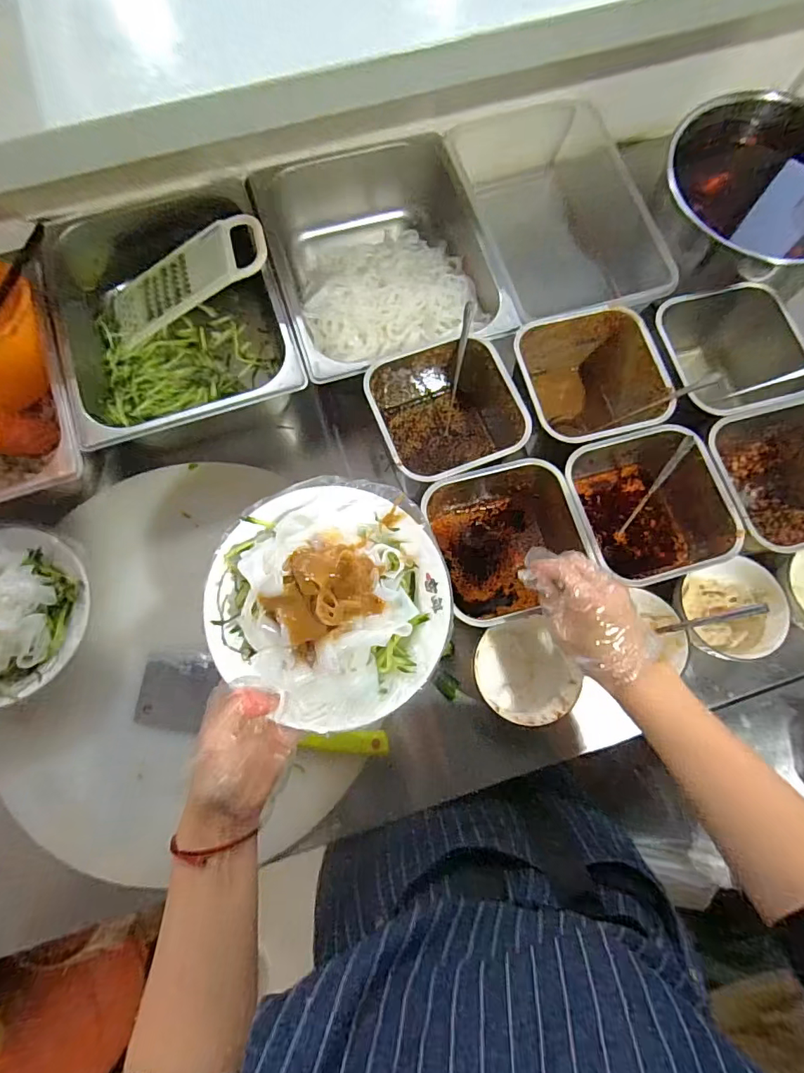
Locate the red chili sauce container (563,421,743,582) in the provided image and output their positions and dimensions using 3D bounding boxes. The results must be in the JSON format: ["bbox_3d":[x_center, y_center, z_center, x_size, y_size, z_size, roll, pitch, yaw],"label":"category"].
[{"bbox_3d":[0.262,-0.031,0.565,0.159,0.097,0.163,-14,75,-4],"label":"red chili sauce container"}]

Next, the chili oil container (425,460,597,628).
[{"bbox_3d":[0.113,0.002,0.562,0.142,0.104,0.176,-18,75,-5],"label":"chili oil container"}]

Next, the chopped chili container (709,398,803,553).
[{"bbox_3d":[0.424,-0.058,0.584,0.162,0.112,0.168,-15,75,-5],"label":"chopped chili container"}]

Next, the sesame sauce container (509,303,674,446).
[{"bbox_3d":[0.218,-0.175,0.612,0.156,0.123,0.161,-17,75,-5],"label":"sesame sauce container"}]

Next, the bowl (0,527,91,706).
[{"bbox_3d":[-0.431,0.086,0.521,0.180,0.088,0.172,0,74,0],"label":"bowl"}]

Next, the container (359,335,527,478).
[{"bbox_3d":[0.050,-0.133,0.589,0.153,0.102,0.154,-20,75,-6],"label":"container"}]

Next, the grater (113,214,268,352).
[{"bbox_3d":[-0.278,-0.329,0.638,0.233,0.028,0.098,-20,74,19],"label":"grater"}]

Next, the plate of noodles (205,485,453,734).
[{"bbox_3d":[-0.056,0.044,0.378,0.186,0.070,0.177,0,74,0],"label":"plate of noodles"}]

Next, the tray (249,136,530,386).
[{"bbox_3d":[-0.028,-0.352,0.656,0.263,0.095,0.328,-17,75,-5],"label":"tray"}]

